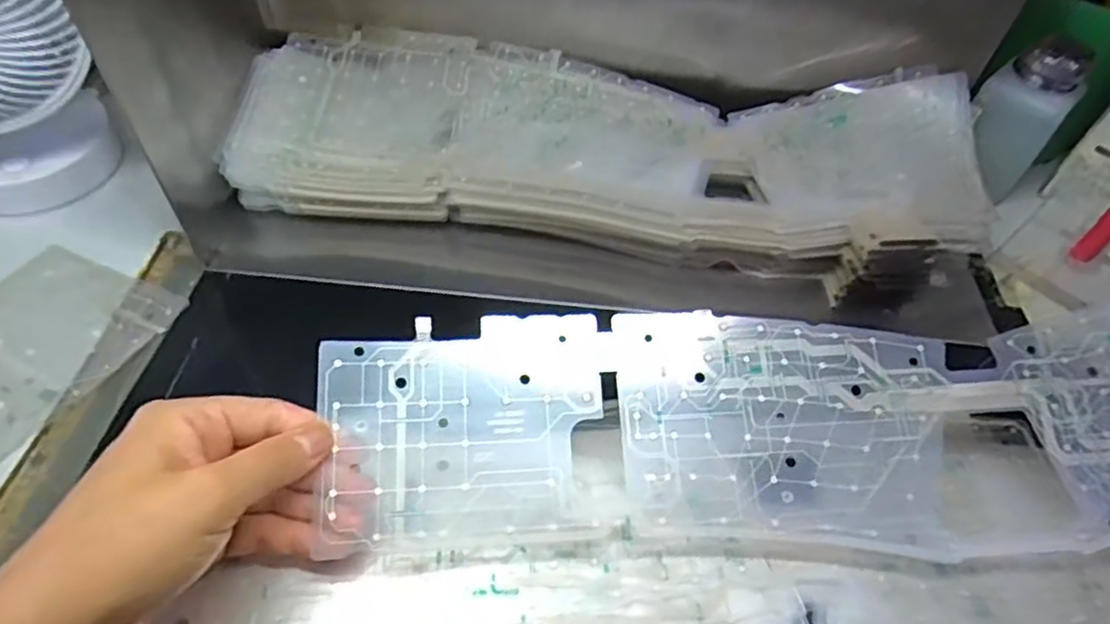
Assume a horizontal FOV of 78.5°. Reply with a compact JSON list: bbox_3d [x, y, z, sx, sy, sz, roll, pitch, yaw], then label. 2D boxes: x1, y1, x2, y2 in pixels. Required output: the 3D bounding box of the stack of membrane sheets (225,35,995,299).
[{"bbox_3d":[0.036,-0.097,0.430,0.456,0.050,0.142,6,53,-1],"label":"stack of membrane sheets"}]

